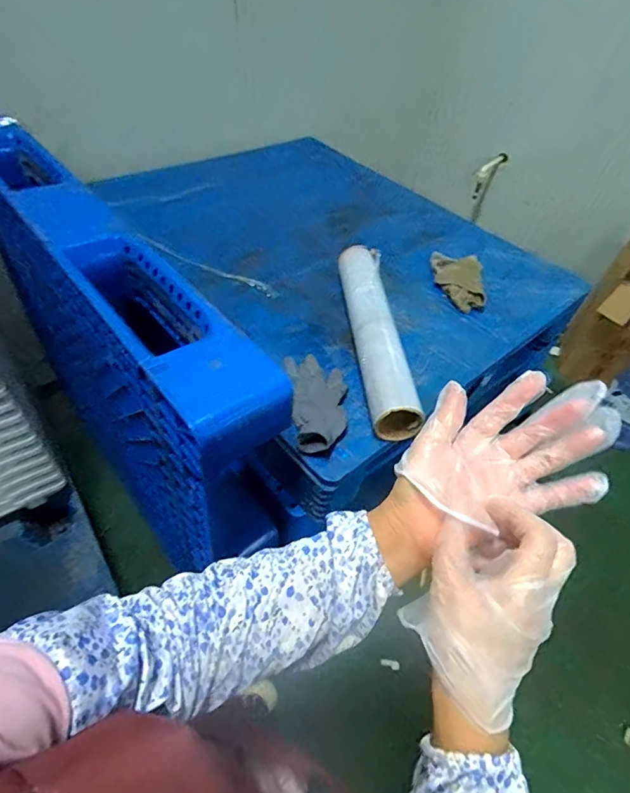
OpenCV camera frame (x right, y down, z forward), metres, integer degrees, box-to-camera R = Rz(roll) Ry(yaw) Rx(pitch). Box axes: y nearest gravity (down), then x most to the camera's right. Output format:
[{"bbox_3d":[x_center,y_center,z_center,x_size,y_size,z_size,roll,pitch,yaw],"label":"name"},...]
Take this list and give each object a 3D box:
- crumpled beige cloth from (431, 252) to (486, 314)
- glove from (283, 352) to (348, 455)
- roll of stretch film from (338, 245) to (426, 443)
[{"bbox_3d":[0.373,-0.294,1.128,0.130,0.031,0.217,8,48,1],"label":"crumpled beige cloth"},{"bbox_3d":[0.010,-0.003,0.812,0.109,0.044,0.245,-2,48,-9],"label":"glove"},{"bbox_3d":[0.119,-0.149,0.918,0.091,0.076,0.541,1,48,-6],"label":"roll of stretch film"}]

